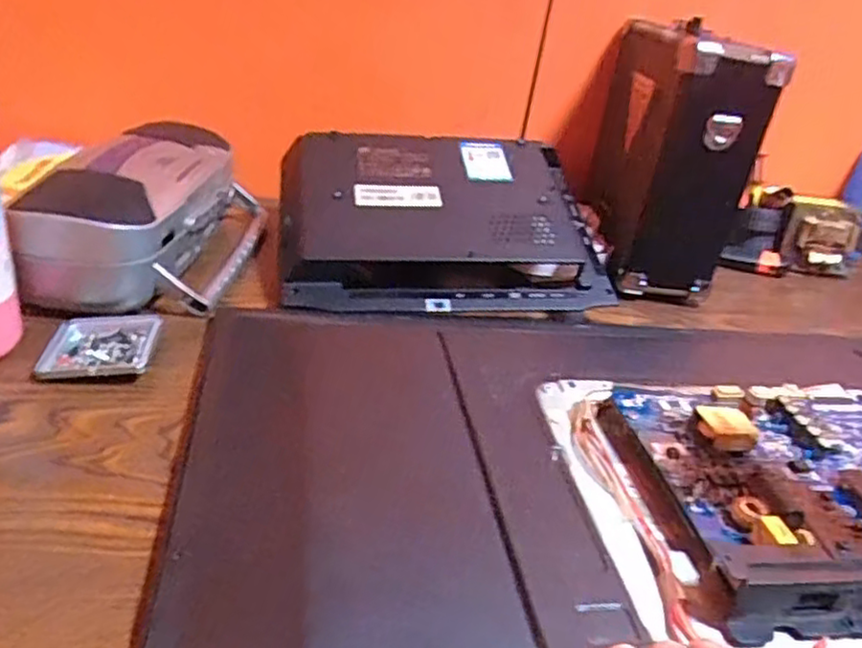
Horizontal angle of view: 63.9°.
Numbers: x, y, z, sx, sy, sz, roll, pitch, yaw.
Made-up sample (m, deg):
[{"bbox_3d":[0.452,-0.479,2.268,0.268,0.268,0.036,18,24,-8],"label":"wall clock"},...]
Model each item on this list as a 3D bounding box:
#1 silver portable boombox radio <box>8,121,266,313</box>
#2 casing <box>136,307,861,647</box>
[{"bbox_3d":[-0.232,-0.103,0.616,0.136,0.099,0.264,9,28,-4],"label":"silver portable boombox radio"},{"bbox_3d":[0.129,0.084,0.384,0.525,0.068,0.411,-1,30,-5],"label":"casing"}]

